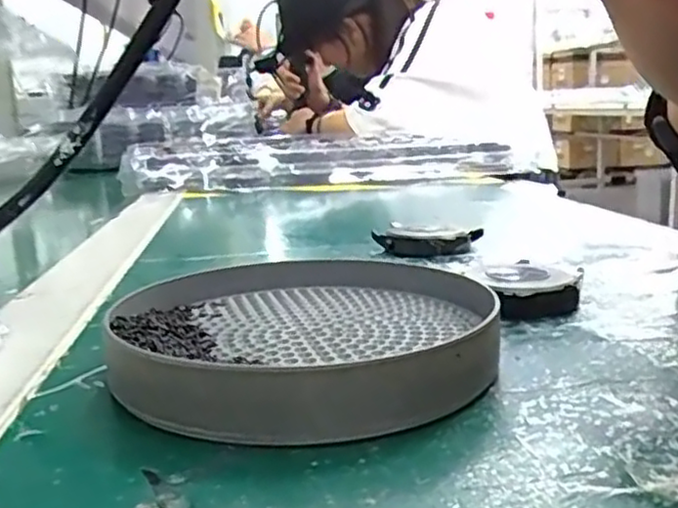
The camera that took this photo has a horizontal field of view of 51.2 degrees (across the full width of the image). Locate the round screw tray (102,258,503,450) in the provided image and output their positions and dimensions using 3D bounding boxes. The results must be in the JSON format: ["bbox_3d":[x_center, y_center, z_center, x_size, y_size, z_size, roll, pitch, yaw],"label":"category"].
[{"bbox_3d":[-0.012,0.023,0.217,0.113,0.022,0.118,-2,11,0],"label":"round screw tray"}]

